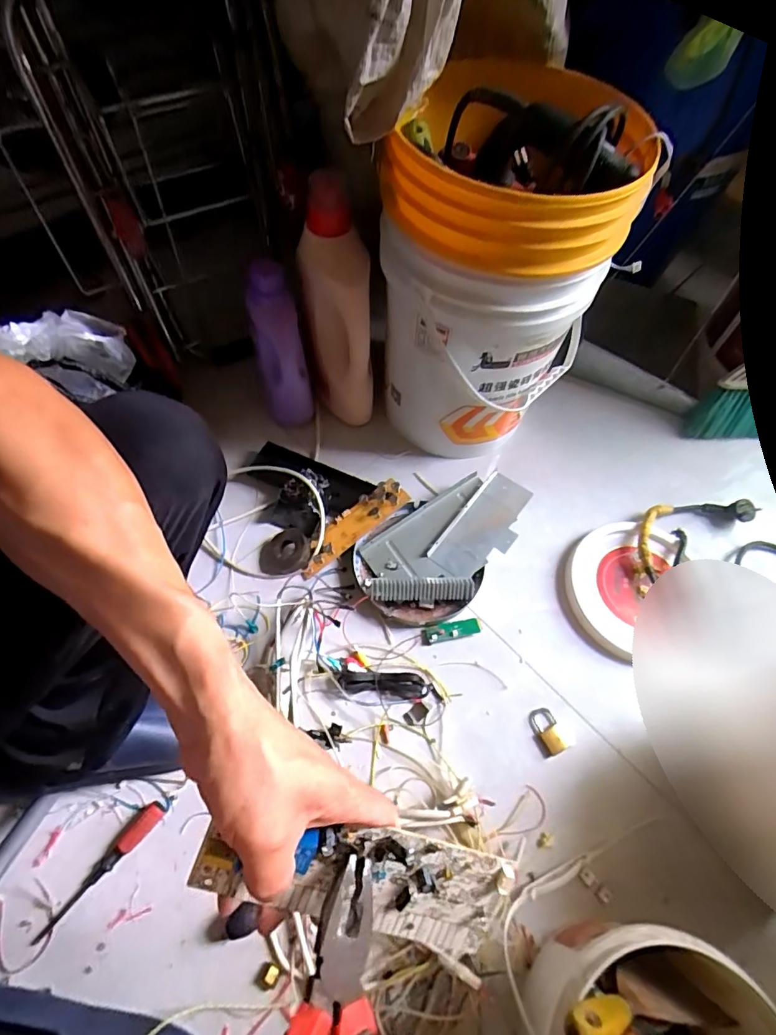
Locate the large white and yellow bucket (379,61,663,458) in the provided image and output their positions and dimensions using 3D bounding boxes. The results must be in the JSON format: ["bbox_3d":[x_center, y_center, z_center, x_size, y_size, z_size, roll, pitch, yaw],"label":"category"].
[{"bbox_3d":[0.145,-0.328,0.741,0.290,0.458,0.300,2,61,-3],"label":"large white and yellow bucket"}]

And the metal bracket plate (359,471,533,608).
[{"bbox_3d":[0.100,0.044,0.795,0.298,0.049,0.164,-29,66,-18],"label":"metal bracket plate"}]

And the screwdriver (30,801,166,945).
[{"bbox_3d":[-0.333,0.411,0.576,0.024,0.020,0.169,36,65,15],"label":"screwdriver"}]

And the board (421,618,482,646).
[{"bbox_3d":[0.096,0.169,0.742,0.092,0.013,0.024,-10,62,-9],"label":"board"}]

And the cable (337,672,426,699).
[{"bbox_3d":[-0.008,0.233,0.696,0.125,0.019,0.033,3,61,-2],"label":"cable"}]

